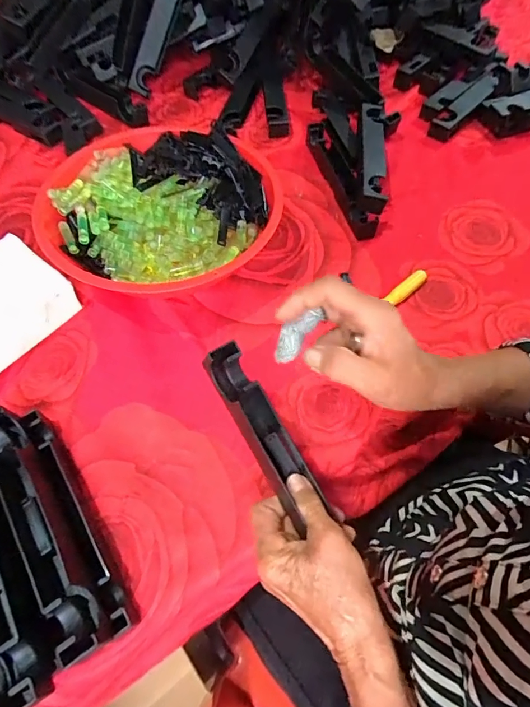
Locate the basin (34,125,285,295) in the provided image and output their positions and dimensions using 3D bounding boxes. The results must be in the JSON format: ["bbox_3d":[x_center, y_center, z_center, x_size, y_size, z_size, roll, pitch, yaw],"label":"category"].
[{"bbox_3d":[-0.113,-0.154,0.448,0.243,0.054,0.237,0,62,0],"label":"basin"}]

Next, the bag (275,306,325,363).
[{"bbox_3d":[0.023,-0.015,0.303,0.019,0.010,0.048,44,109,19],"label":"bag"}]

